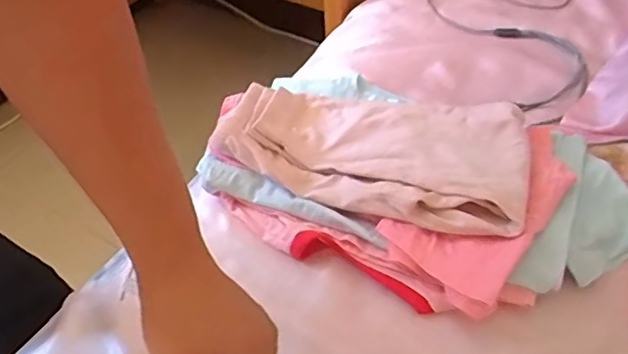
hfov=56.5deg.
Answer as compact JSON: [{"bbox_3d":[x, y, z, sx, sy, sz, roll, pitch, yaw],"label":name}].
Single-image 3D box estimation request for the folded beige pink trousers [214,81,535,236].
[{"bbox_3d":[0.062,-0.038,0.637,0.340,0.047,0.177,15,49,21],"label":"folded beige pink trousers"}]

